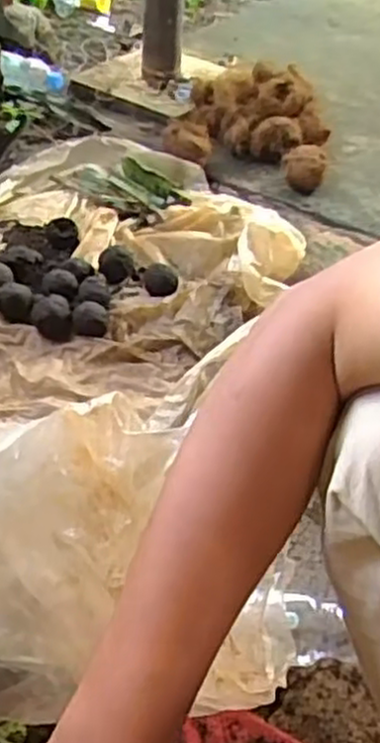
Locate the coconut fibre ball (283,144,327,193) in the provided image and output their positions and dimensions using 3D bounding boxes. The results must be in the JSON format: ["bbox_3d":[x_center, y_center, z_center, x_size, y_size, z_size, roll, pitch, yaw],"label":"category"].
[{"bbox_3d":[0.205,-0.362,1.357,0.073,0.063,0.075,2,43,-2],"label":"coconut fibre ball"}]

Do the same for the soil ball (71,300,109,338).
[{"bbox_3d":[-0.136,-0.070,1.035,0.047,0.037,0.049,2,43,-2],"label":"soil ball"}]

